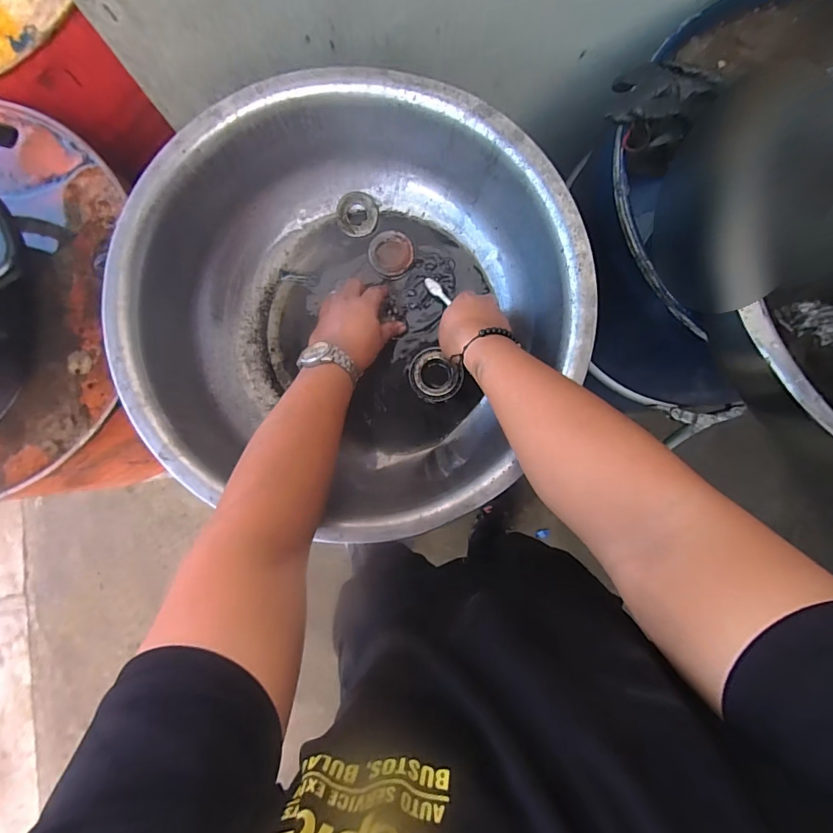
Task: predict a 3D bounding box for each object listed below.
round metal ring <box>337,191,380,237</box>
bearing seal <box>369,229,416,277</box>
[{"bbox_3d":[-0.081,-0.274,0.586,0.056,0.011,0.056,0,85,1],"label":"round metal ring"},{"bbox_3d":[-0.034,-0.223,0.589,0.060,0.013,0.062,0,85,1],"label":"bearing seal"}]

